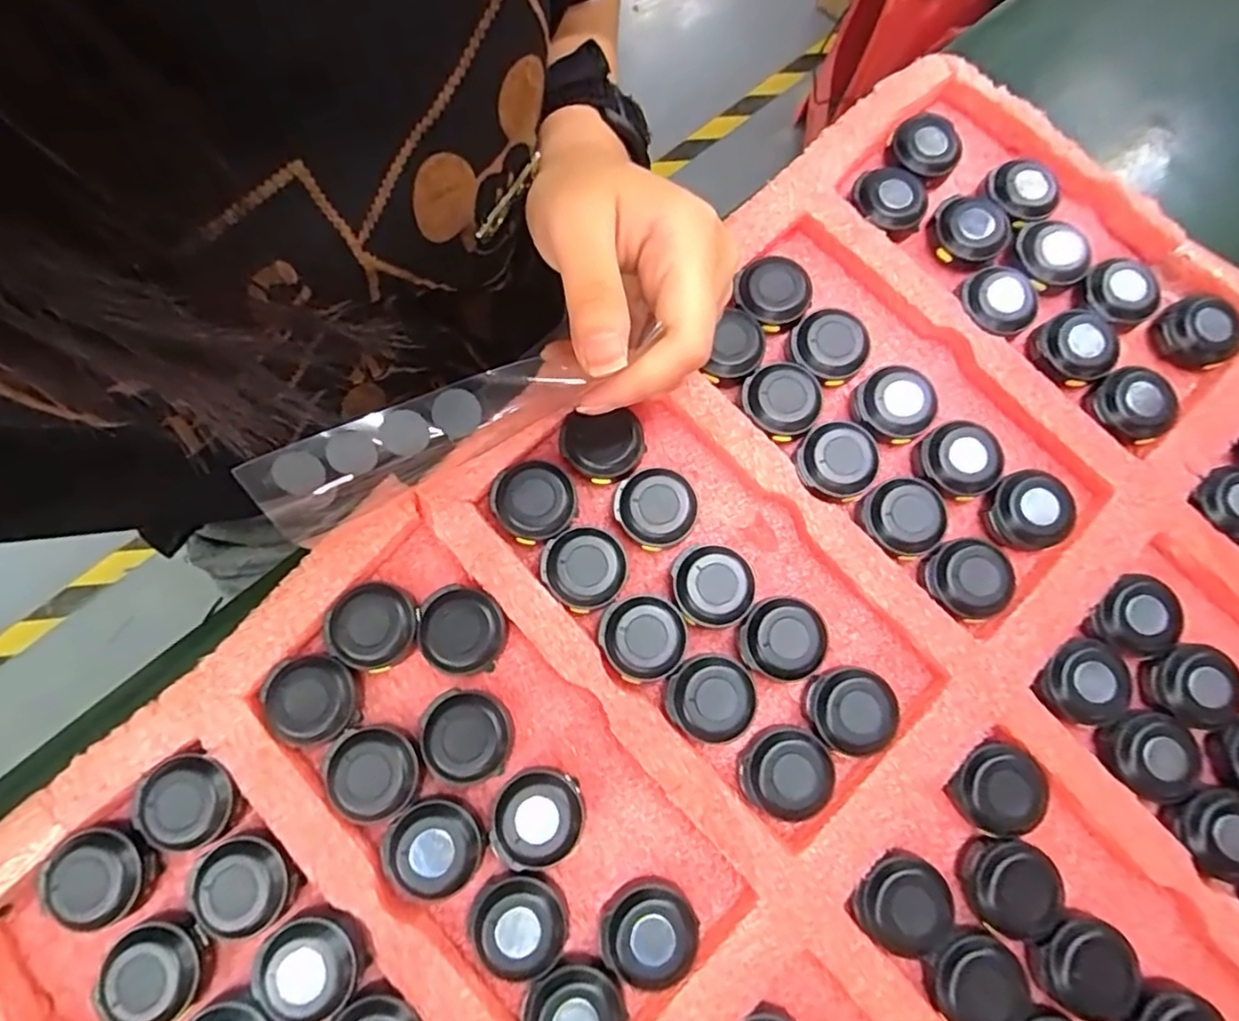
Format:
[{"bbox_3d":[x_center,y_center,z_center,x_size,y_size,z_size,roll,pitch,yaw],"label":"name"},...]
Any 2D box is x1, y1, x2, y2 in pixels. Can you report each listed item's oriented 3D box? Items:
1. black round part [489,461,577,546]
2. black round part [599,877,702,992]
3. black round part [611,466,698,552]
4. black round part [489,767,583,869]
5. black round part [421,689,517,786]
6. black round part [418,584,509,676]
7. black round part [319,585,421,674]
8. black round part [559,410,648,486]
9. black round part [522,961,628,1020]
[{"bbox_3d":[-0.031,-0.003,0.232,0.029,0.005,0.028,0,94,-4],"label":"black round part"},{"bbox_3d":[0.010,0.134,0.205,0.029,0.012,0.029,0,76,-1],"label":"black round part"},{"bbox_3d":[0.013,0.000,0.236,0.028,0.012,0.029,0,76,-1],"label":"black round part"},{"bbox_3d":[-0.027,0.100,0.211,0.030,0.013,0.028,0,76,-1],"label":"black round part"},{"bbox_3d":[-0.050,0.075,0.216,0.028,0.013,0.029,0,77,0],"label":"black round part"},{"bbox_3d":[-0.054,0.042,0.223,0.027,0.013,0.028,0,76,-1],"label":"black round part"},{"bbox_3d":[-0.085,0.040,0.222,0.030,0.013,0.028,0,76,-1],"label":"black round part"},{"bbox_3d":[-0.006,-0.023,0.239,0.030,0.016,0.025,-6,76,-3],"label":"black round part"},{"bbox_3d":[-0.014,0.155,0.198,0.030,0.012,0.028,0,76,-1],"label":"black round part"}]

